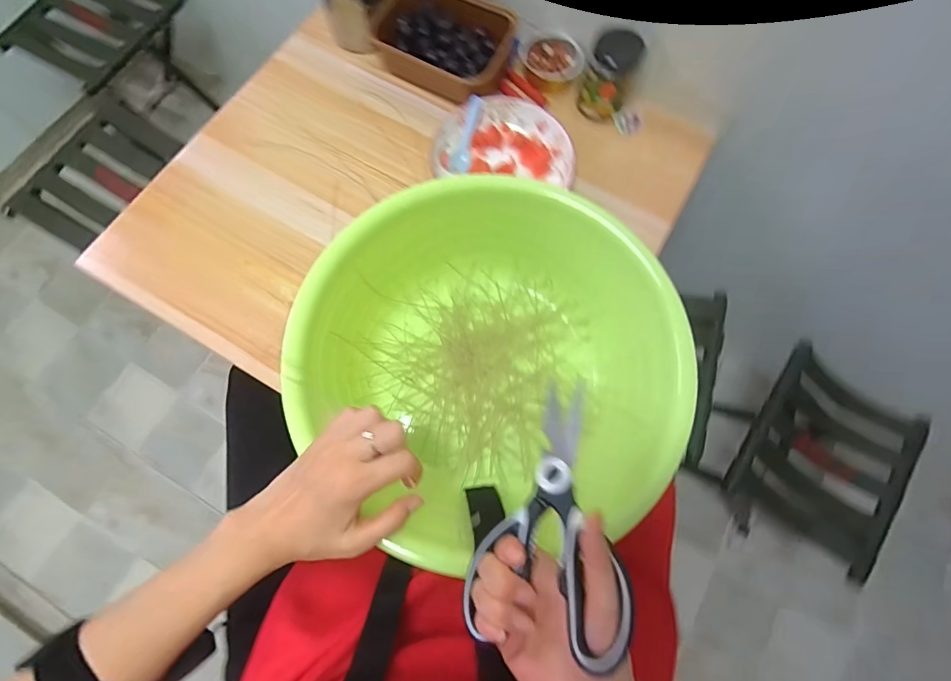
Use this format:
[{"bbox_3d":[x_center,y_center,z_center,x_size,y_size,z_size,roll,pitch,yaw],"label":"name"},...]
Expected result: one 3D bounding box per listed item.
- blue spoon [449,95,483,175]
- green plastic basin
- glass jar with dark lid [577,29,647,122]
[{"bbox_3d":[-0.013,-0.259,0.571,0.025,0.036,0.098,12,74,2],"label":"blue spoon"},{"bbox_3d":[0.024,0.026,0.443,0.337,0.134,0.335,0,74,-2],"label":"green plastic basin"},{"bbox_3d":[0.171,-0.337,0.568,0.055,0.088,0.051,0,74,-2],"label":"glass jar with dark lid"}]

